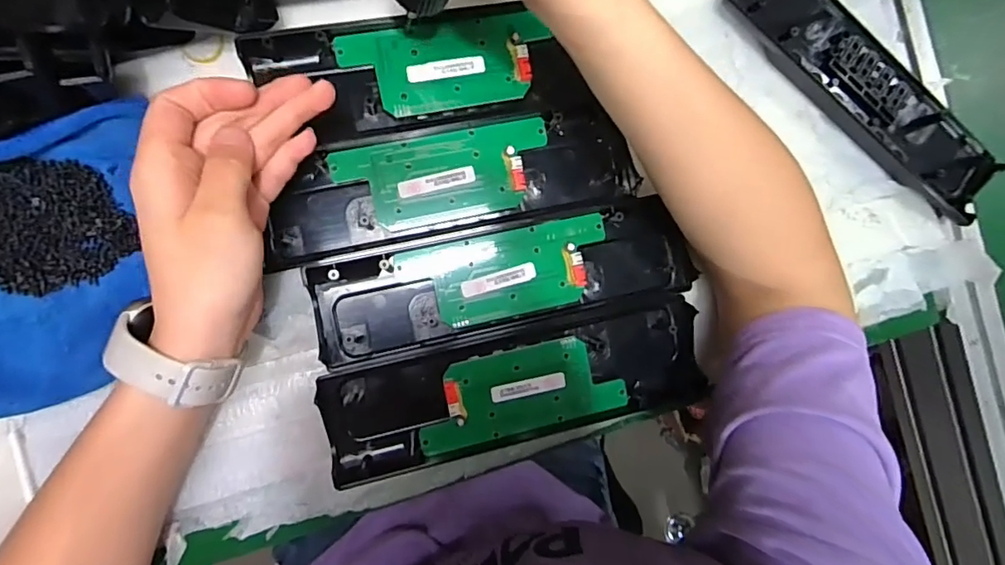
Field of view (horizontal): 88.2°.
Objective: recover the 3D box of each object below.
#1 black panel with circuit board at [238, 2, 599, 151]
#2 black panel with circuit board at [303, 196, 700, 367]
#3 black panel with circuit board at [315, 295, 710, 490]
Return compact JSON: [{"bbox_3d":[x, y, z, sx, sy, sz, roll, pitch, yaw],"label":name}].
[{"bbox_3d":[-0.050,-0.131,0.323,0.198,0.013,0.069,-12,91,-8],"label":"black panel with circuit board"},{"bbox_3d":[0.003,-0.001,0.336,0.238,0.015,0.064,-13,92,-8],"label":"black panel with circuit board"},{"bbox_3d":[0.012,0.070,0.338,0.244,0.016,0.067,-12,92,-8],"label":"black panel with circuit board"}]

